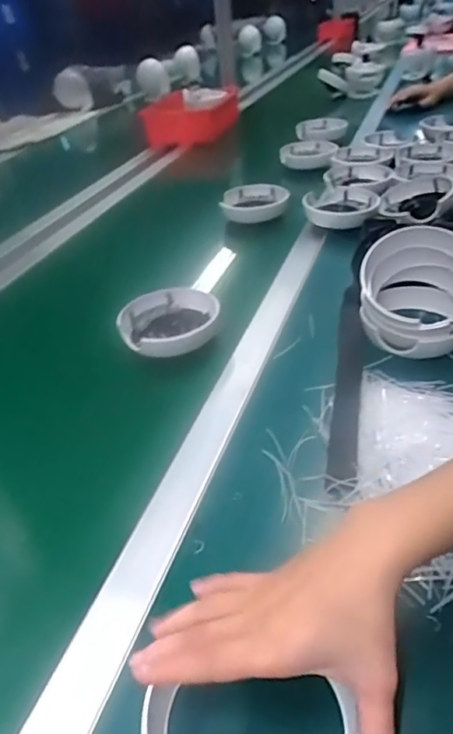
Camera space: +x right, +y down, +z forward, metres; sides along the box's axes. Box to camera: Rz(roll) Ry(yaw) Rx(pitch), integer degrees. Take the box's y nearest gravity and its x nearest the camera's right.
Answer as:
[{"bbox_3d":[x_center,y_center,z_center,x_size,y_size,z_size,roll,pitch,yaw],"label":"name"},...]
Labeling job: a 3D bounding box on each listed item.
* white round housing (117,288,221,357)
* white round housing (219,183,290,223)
[{"bbox_3d":[-0.068,-0.054,0.647,0.121,0.038,0.107,-12,37,-7],"label":"white round housing"},{"bbox_3d":[0.051,-0.294,0.946,0.116,0.036,0.116,-3,36,4],"label":"white round housing"}]

